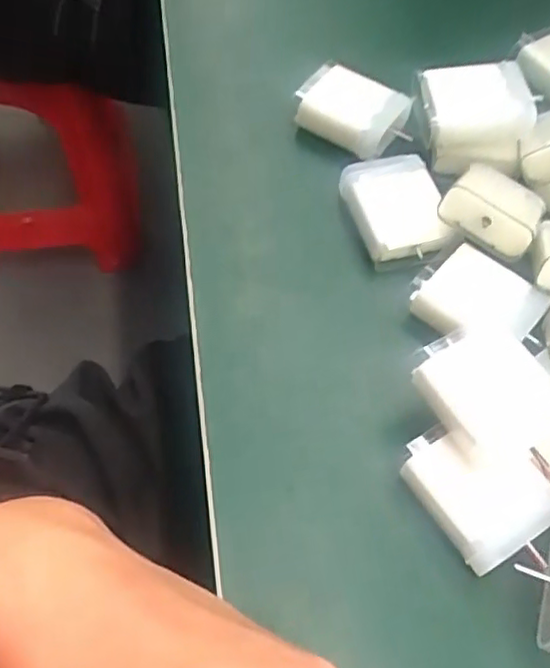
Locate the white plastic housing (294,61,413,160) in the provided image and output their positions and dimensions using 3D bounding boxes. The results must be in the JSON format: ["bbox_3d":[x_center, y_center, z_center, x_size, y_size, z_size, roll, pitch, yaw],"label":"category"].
[{"bbox_3d":[0.039,-0.115,0.347,0.055,0.022,0.040,36,61,14],"label":"white plastic housing"}]

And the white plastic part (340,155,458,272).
[{"bbox_3d":[0.056,-0.057,0.315,0.043,0.020,0.050,-7,60,-11],"label":"white plastic part"}]

